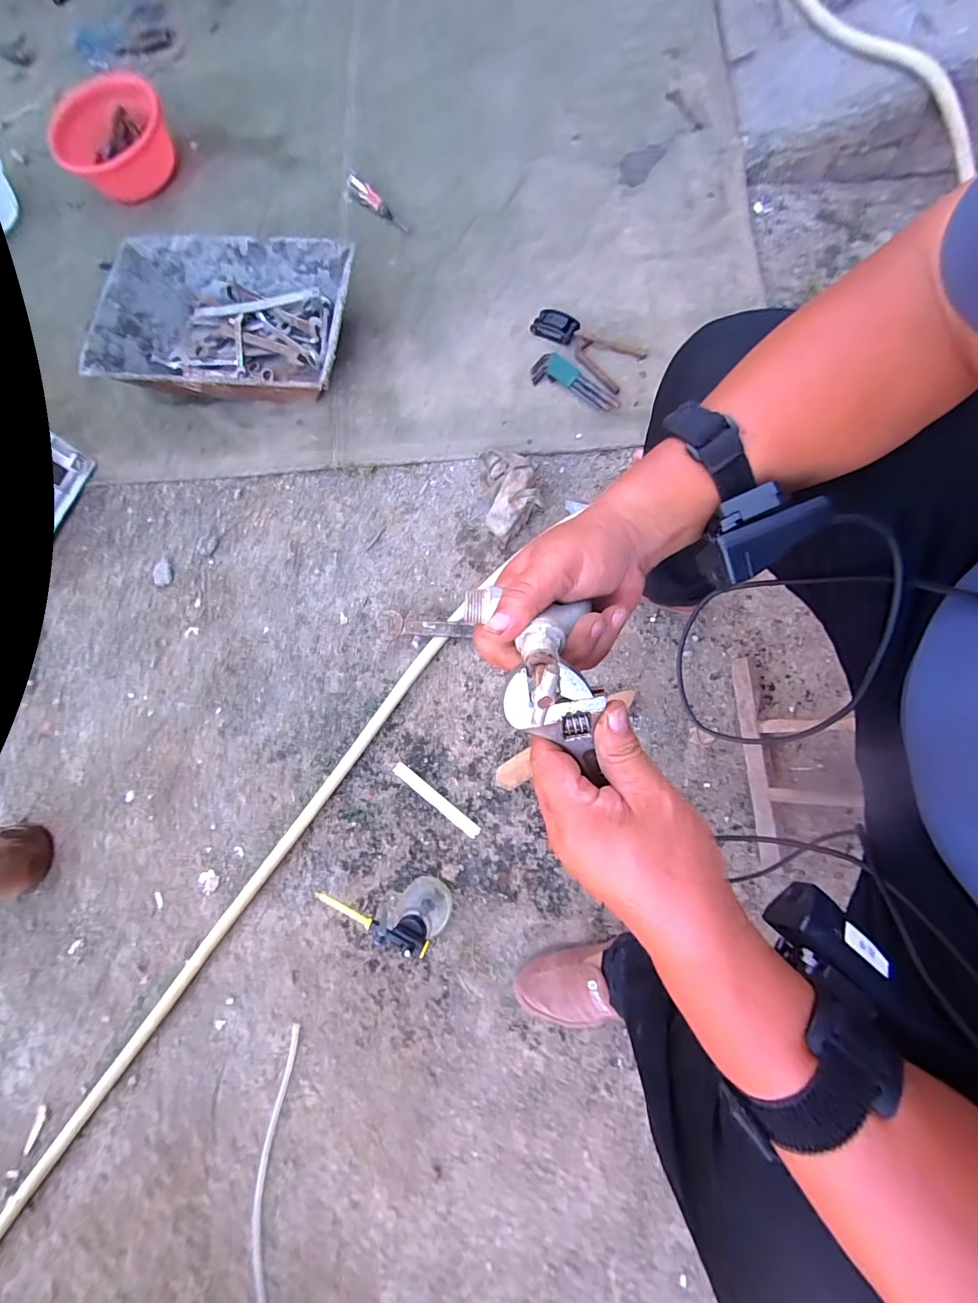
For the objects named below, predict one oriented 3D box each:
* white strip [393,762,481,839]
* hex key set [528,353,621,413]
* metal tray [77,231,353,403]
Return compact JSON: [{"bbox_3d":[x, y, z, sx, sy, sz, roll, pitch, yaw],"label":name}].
[{"bbox_3d":[-0.090,0.250,0.743,0.176,0.006,0.021,36,83,11],"label":"white strip"},{"bbox_3d":[0.167,-0.512,0.853,0.177,0.018,0.062,34,96,6],"label":"hex key set"},{"bbox_3d":[-0.484,-0.615,0.830,0.453,0.154,0.311,9,79,6],"label":"metal tray"}]

